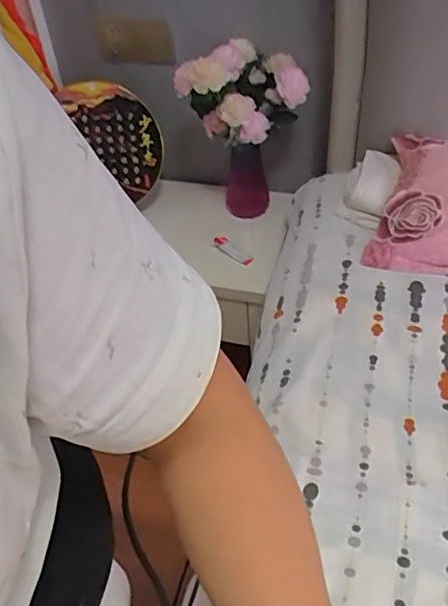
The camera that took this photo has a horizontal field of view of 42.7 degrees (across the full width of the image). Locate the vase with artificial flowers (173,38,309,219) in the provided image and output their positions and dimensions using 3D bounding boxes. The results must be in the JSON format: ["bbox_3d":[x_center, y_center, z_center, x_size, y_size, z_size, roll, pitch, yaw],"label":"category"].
[{"bbox_3d":[0.036,-0.353,1.236,0.240,0.372,0.198,-26,49,-18],"label":"vase with artificial flowers"}]

